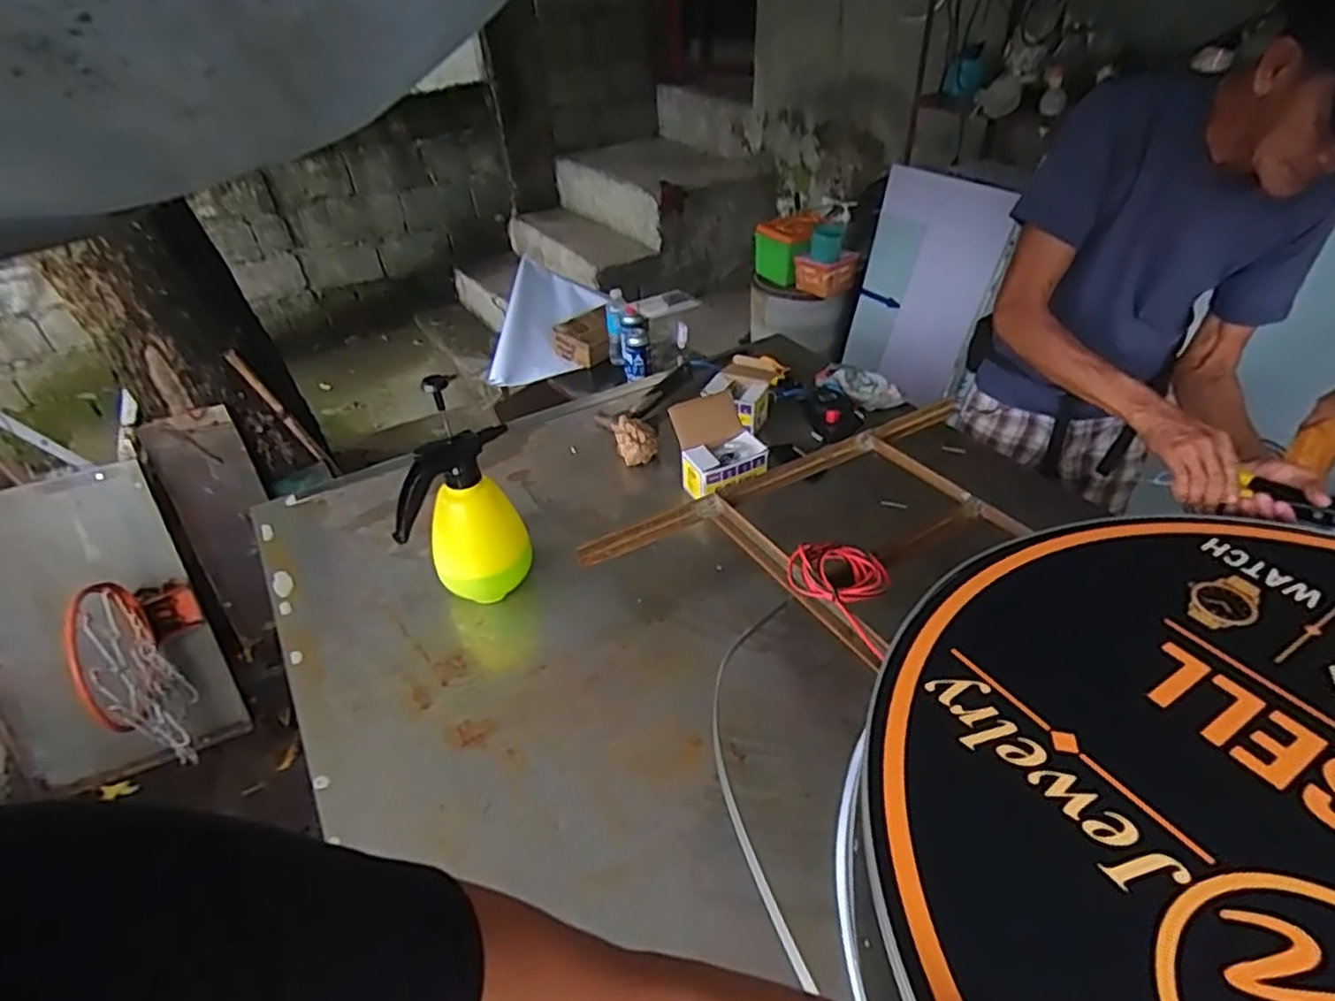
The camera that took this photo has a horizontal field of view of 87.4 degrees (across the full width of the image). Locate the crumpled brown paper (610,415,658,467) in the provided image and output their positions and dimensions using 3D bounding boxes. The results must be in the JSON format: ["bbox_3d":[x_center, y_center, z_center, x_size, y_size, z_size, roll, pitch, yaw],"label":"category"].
[{"bbox_3d":[-0.060,-0.107,1.312,0.084,0.071,0.068,-3,37,-2],"label":"crumpled brown paper"}]

